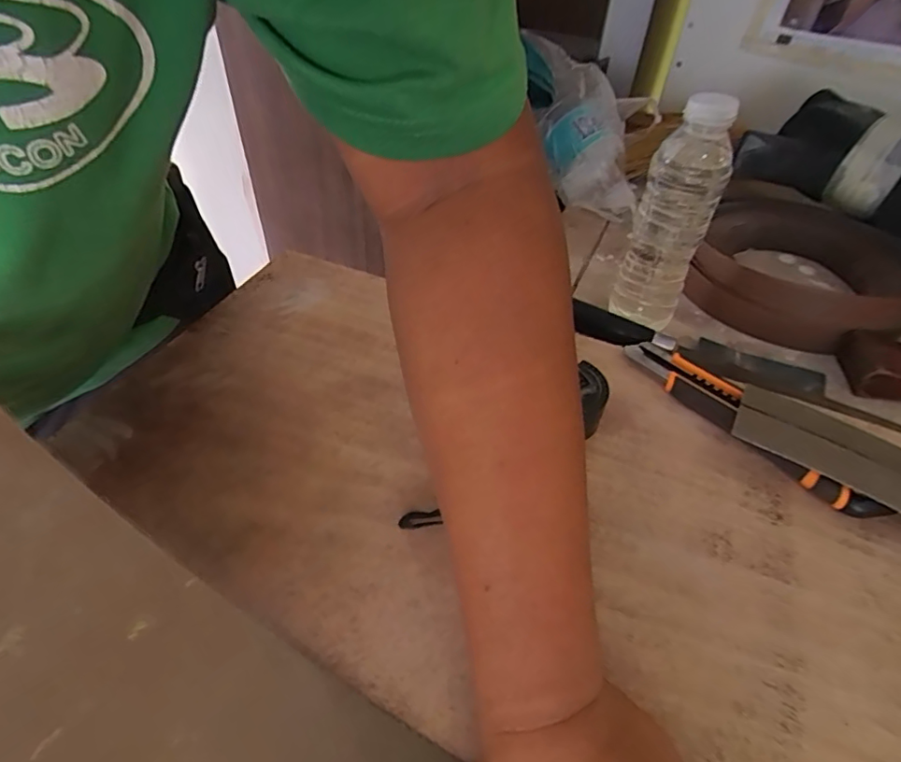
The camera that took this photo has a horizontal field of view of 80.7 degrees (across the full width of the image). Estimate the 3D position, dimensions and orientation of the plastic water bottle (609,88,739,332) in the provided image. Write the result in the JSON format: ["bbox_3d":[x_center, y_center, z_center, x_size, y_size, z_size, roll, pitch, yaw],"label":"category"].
[{"bbox_3d":[0.167,-0.120,0.405,0.055,0.168,0.048,21,49,17],"label":"plastic water bottle"}]

